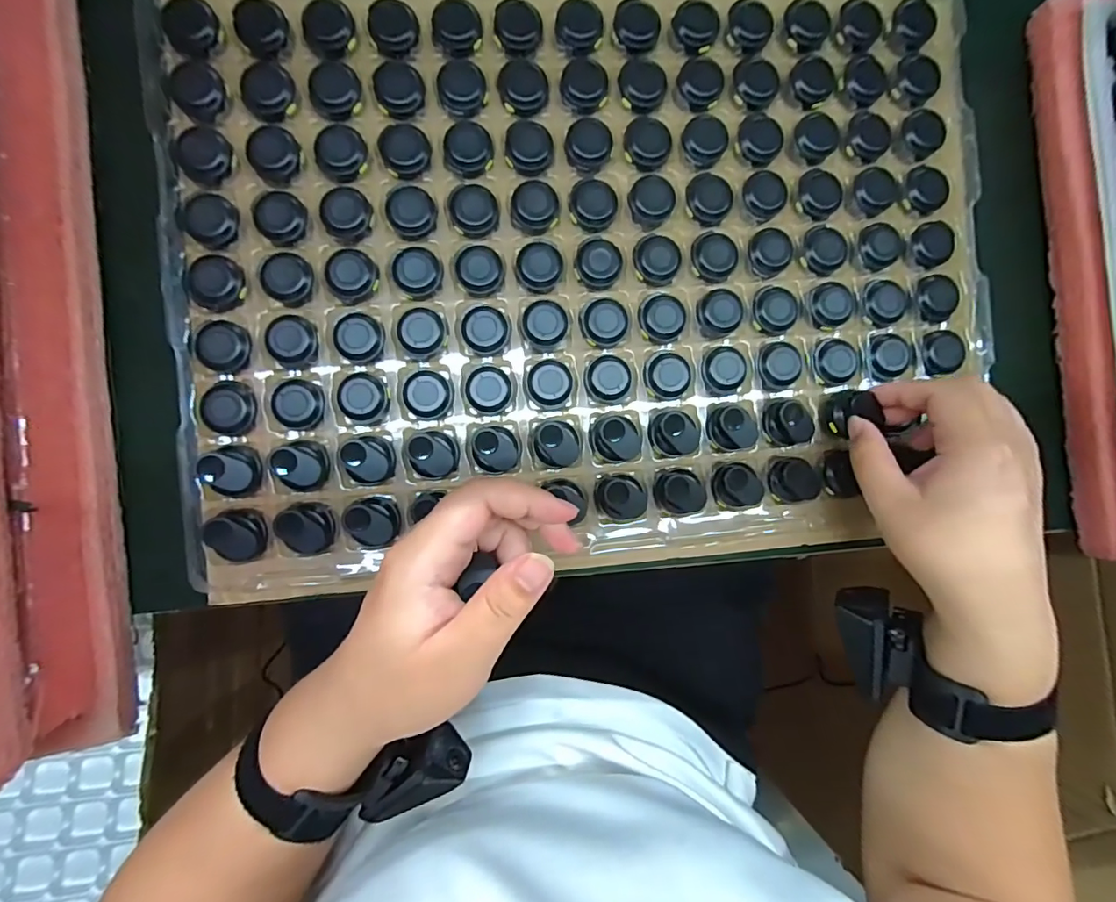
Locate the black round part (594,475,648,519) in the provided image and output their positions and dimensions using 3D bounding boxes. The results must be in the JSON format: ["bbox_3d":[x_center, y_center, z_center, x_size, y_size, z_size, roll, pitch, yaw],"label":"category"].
[{"bbox_3d":[0.039,0.028,0.303,0.031,0.011,0.026,3,89,-5],"label":"black round part"}]

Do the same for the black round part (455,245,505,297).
[{"bbox_3d":[-0.047,-0.110,0.298,0.028,0.004,0.030,0,90,-5],"label":"black round part"}]

